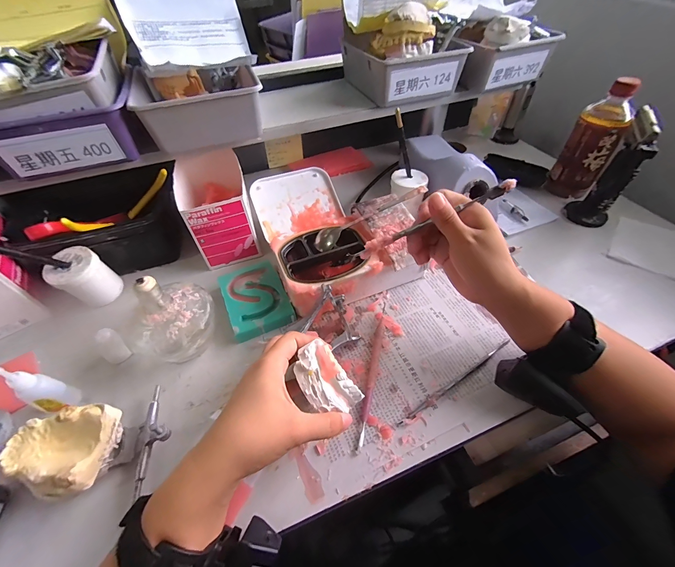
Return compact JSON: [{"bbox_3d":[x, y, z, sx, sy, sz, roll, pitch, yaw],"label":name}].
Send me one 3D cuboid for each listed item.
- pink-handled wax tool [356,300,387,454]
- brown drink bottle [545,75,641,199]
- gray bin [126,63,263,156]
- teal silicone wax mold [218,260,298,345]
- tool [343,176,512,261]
[{"bbox_3d":[0.039,0.092,0.338,0.009,0.005,0.171,9,52,10],"label":"pink-handled wax tool"},{"bbox_3d":[0.393,-0.214,0.465,0.067,0.152,0.067,32,58,25],"label":"brown drink bottle"},{"bbox_3d":[-0.187,-0.247,0.412,0.144,0.060,0.161,-17,52,-12],"label":"gray bin"},{"bbox_3d":[-0.106,0.016,0.389,0.074,0.016,0.106,-22,53,-15],"label":"teal silicone wax mold"},{"bbox_3d":[0.087,-0.059,0.293,0.165,0.010,0.011,-24,50,13],"label":"tool"}]

